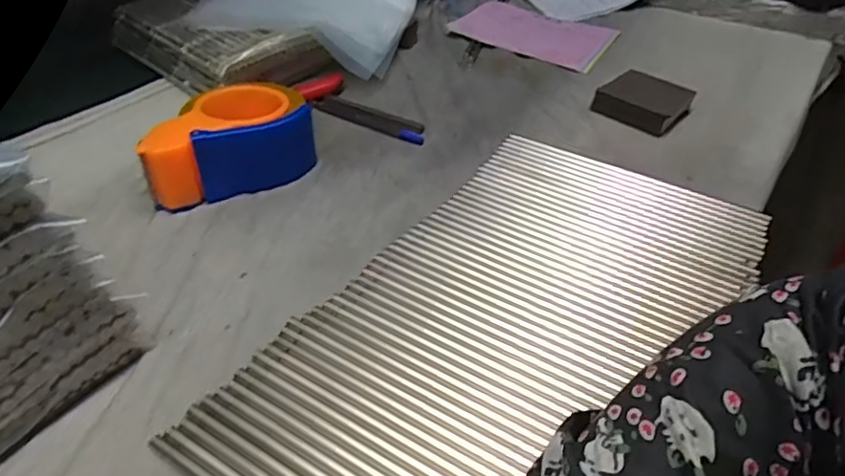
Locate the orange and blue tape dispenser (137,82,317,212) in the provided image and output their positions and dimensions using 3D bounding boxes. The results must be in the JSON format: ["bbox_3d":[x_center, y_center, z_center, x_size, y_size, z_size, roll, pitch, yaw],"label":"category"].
[{"bbox_3d":[-0.168,-0.087,0.495,0.141,0.061,0.089,-19,46,-20],"label":"orange and blue tape dispenser"}]

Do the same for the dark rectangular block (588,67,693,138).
[{"bbox_3d":[0.227,-0.142,0.583,0.076,0.024,0.071,30,50,29],"label":"dark rectangular block"}]

